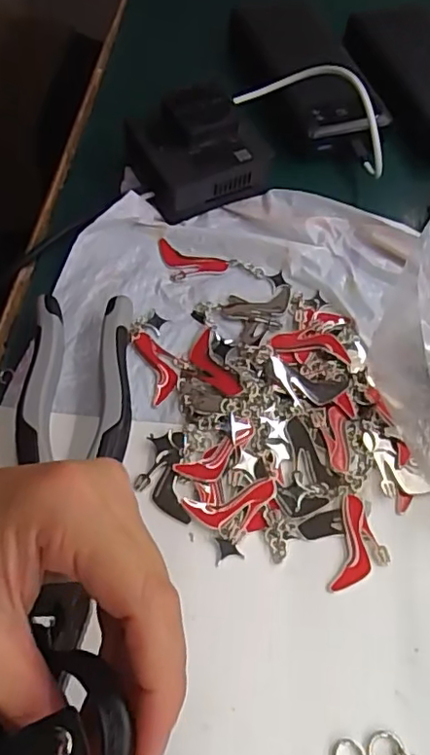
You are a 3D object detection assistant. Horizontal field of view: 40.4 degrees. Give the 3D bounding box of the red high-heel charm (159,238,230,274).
[{"bbox_3d":[-0.016,-0.073,0.366,0.047,0.004,0.018,21,61,7],"label":"red high-heel charm"}]

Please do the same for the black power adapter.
[{"bbox_3d":[-0.010,-0.148,0.380,0.082,0.044,0.066,-19,65,-15],"label":"black power adapter"}]

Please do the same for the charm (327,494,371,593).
[{"bbox_3d":[0.068,0.082,0.286,0.017,0.004,0.048,15,61,3],"label":"charm"}]

